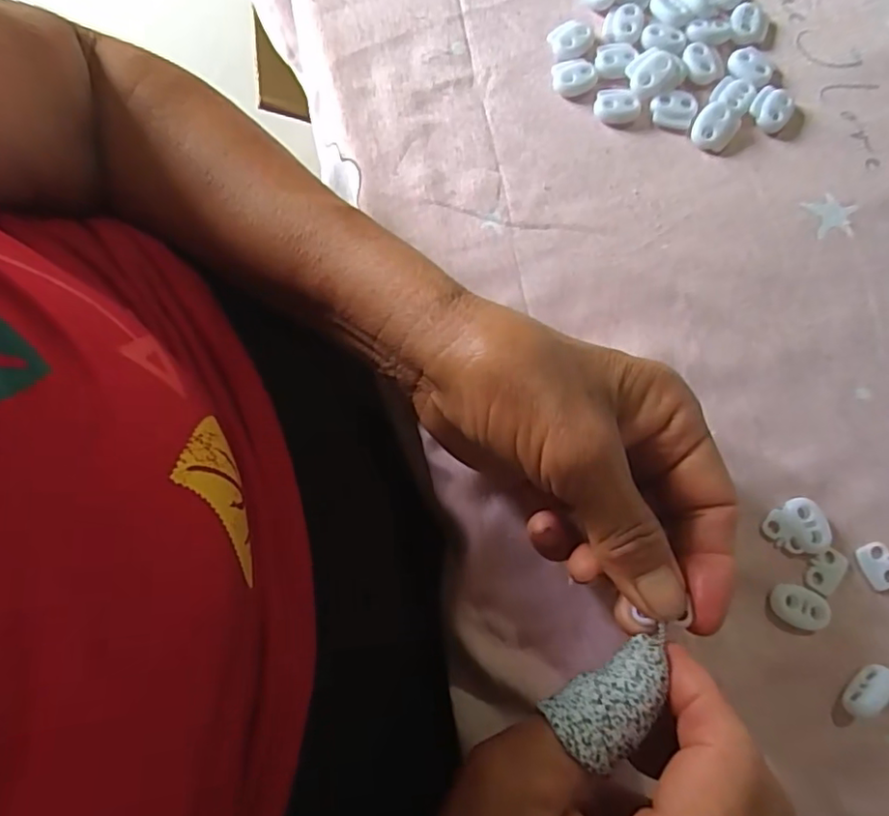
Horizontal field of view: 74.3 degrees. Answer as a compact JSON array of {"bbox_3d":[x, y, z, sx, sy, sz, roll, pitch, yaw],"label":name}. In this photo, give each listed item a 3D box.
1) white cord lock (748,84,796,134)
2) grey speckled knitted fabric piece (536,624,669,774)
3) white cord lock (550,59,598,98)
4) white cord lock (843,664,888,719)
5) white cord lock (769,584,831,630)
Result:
[{"bbox_3d":[0.158,-0.144,0.282,0.019,0.007,0.021,42,81,10],"label":"white cord lock"},{"bbox_3d":[0.052,0.085,0.172,0.042,0.012,0.022,-32,78,-6],"label":"grey speckled knitted fabric piece"},{"bbox_3d":[0.064,-0.162,0.287,0.022,0.005,0.018,-7,76,-1],"label":"white cord lock"},{"bbox_3d":[0.161,0.107,0.223,0.009,0.011,0.022,43,81,10],"label":"white cord lock"},{"bbox_3d":[0.141,0.079,0.233,0.021,0.005,0.015,17,77,5],"label":"white cord lock"}]

